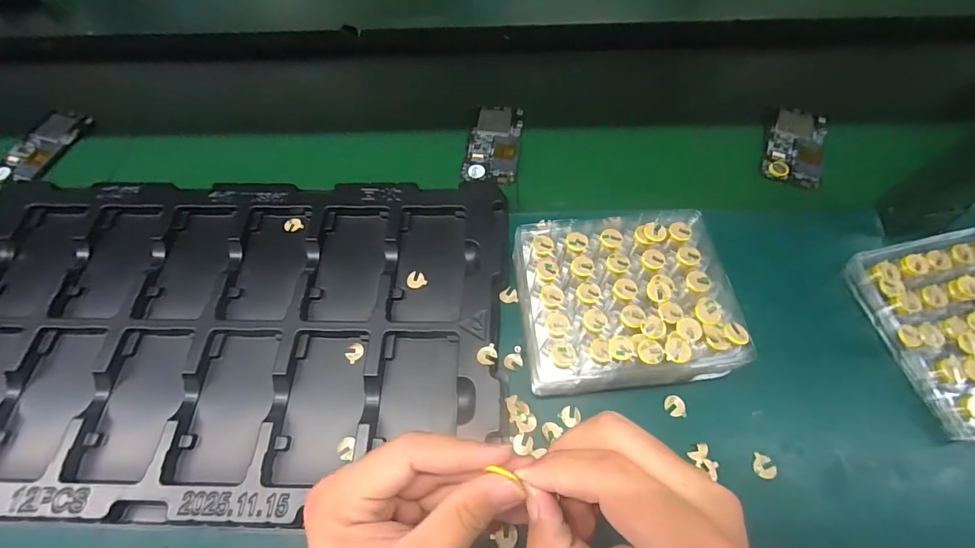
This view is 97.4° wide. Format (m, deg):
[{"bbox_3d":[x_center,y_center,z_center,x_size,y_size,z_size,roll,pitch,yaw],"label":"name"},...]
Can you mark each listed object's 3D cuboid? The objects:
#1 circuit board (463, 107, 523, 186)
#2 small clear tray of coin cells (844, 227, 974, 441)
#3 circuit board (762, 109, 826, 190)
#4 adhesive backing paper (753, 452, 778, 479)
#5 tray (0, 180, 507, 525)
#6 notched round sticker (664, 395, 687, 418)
[{"bbox_3d":[0.010,-0.165,0.540,0.064,0.005,0.125,8,63,6],"label":"circuit board"},{"bbox_3d":[0.440,0.045,0.388,0.142,0.039,0.172,-12,62,-4],"label":"small clear tray of coin cells"},{"bbox_3d":[0.376,-0.155,0.521,0.060,0.013,0.115,20,64,11],"label":"circuit board"},{"bbox_3d":[0.231,0.161,0.356,0.017,0.004,0.019,16,59,18],"label":"adhesive backing paper"},{"bbox_3d":[-0.264,0.048,0.417,0.550,0.021,0.329,1,62,2],"label":"tray"},{"bbox_3d":[0.167,0.117,0.381,0.017,0.004,0.018,-1,62,1],"label":"notched round sticker"}]

